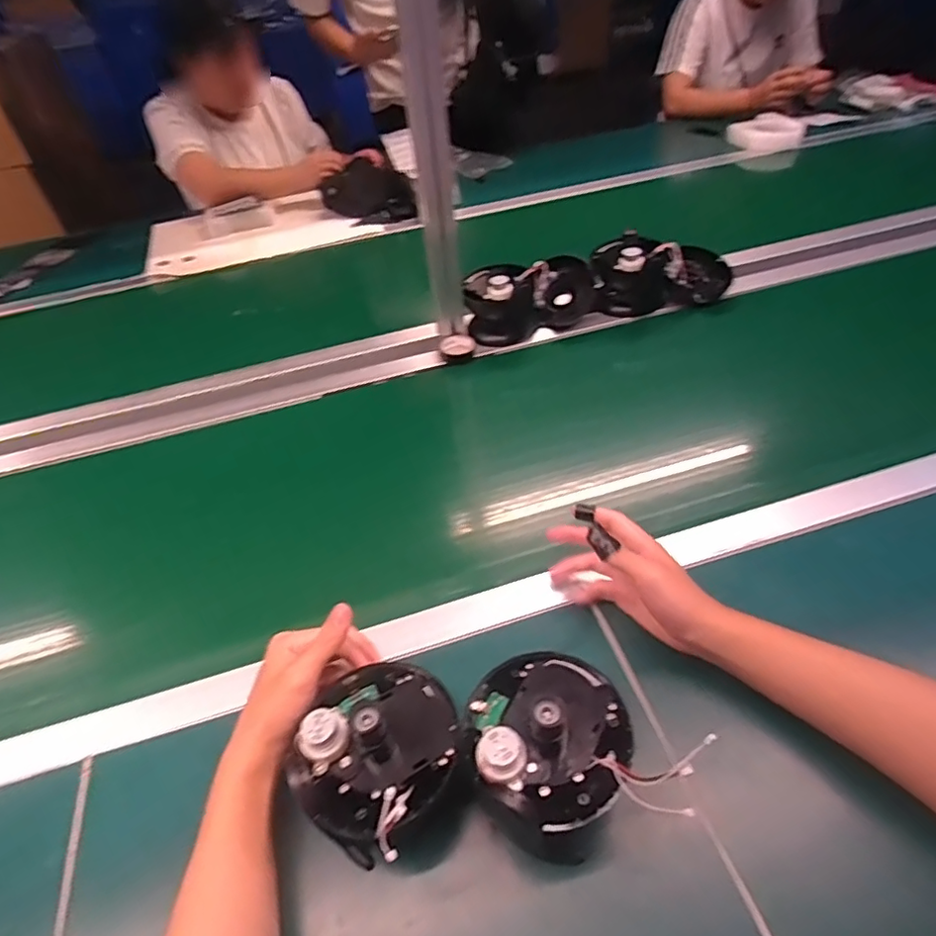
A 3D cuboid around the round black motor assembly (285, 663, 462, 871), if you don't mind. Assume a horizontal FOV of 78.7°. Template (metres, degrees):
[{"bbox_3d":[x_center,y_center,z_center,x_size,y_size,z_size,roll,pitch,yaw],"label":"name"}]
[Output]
[{"bbox_3d":[-0.068,0.191,0.406,0.115,0.062,0.119,-3,44,3],"label":"round black motor assembly"}]

